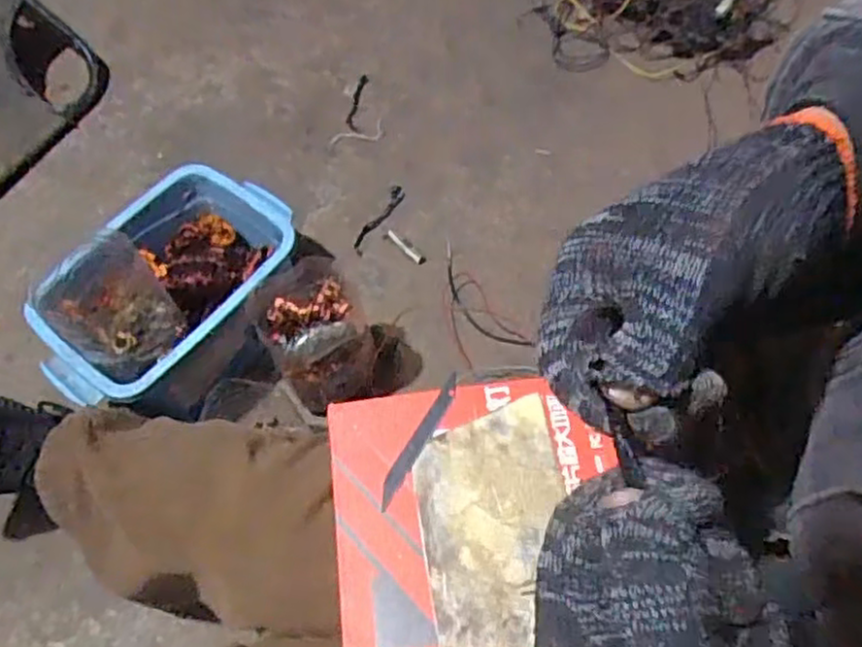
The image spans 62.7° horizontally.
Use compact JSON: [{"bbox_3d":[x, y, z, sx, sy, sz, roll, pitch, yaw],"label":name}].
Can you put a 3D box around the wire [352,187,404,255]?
[{"bbox_3d":[-0.072,-0.144,0.974,0.021,0.015,0.116,28,67,18],"label":"wire"}]

